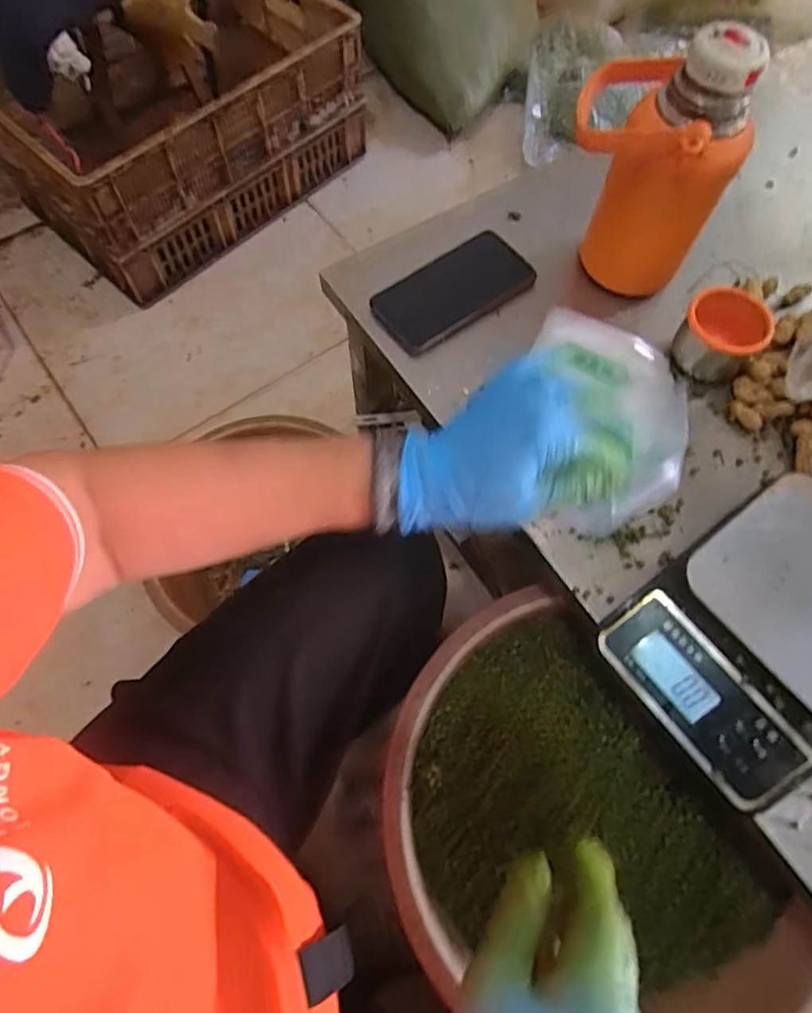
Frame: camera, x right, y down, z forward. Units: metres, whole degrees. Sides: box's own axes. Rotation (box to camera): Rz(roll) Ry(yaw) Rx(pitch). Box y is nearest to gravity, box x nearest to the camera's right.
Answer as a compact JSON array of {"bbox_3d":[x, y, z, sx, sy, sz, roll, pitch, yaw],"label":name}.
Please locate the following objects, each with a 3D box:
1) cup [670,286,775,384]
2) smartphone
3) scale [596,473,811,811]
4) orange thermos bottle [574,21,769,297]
[{"bbox_3d":[0.275,-0.149,0.532,0.065,0.064,0.052,33,70,12],"label":"cup"},{"bbox_3d":[0.045,-0.204,0.574,0.158,0.018,0.072,-35,71,-15],"label":"smartphone"},{"bbox_3d":[0.258,0.086,0.427,0.205,0.051,0.146,-35,72,-15],"label":"scale"},{"bbox_3d":[0.204,-0.290,0.521,0.139,0.211,0.095,19,67,7],"label":"orange thermos bottle"}]

